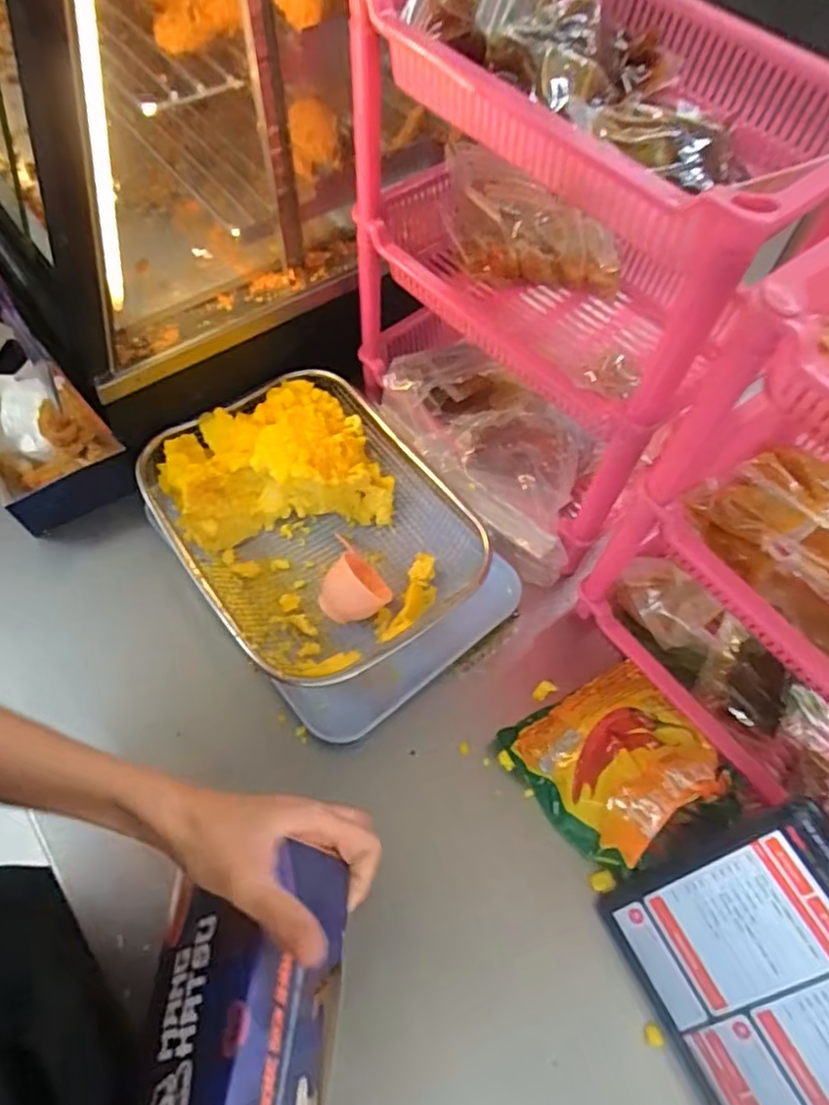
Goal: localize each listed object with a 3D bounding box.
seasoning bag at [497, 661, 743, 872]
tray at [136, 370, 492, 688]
[{"bbox_3d":[0.152,0.155,0.472,0.129,0.073,0.128,-24,65,-14],"label":"seasoning bag"},{"bbox_3d":[-0.085,-0.027,0.556,0.222,0.064,0.282,-32,67,-17],"label":"tray"}]

